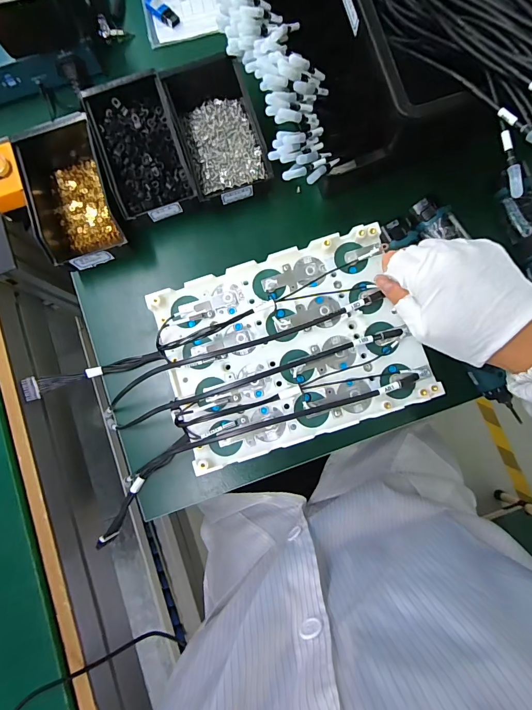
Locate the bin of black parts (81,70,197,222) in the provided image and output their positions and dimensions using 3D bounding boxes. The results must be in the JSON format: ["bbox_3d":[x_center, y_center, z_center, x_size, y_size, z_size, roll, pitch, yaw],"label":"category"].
[{"bbox_3d":[-0.164,-0.278,0.476,0.103,0.063,0.184,-19,82,0],"label":"bin of black parts"}]

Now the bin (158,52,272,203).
[{"bbox_3d":[-0.069,-0.316,0.476,0.104,0.061,0.216,-17,82,1],"label":"bin"}]

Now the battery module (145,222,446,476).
[{"bbox_3d":[0.021,-0.009,0.329,0.228,0.019,0.174,-18,82,0],"label":"battery module"}]

